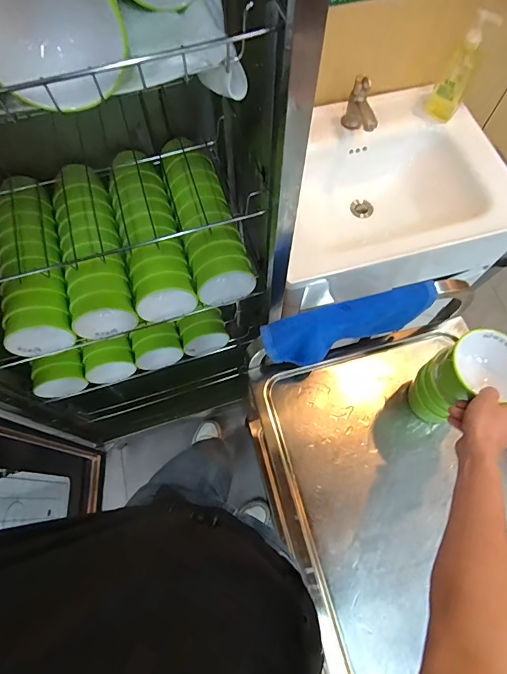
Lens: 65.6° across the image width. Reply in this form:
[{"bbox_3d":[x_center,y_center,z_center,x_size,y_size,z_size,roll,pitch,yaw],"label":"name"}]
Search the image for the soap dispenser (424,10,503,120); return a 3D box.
[{"bbox_3d":[0.451,-0.583,0.858,0.067,0.218,0.069,25,70,10],"label":"soap dispenser"}]

